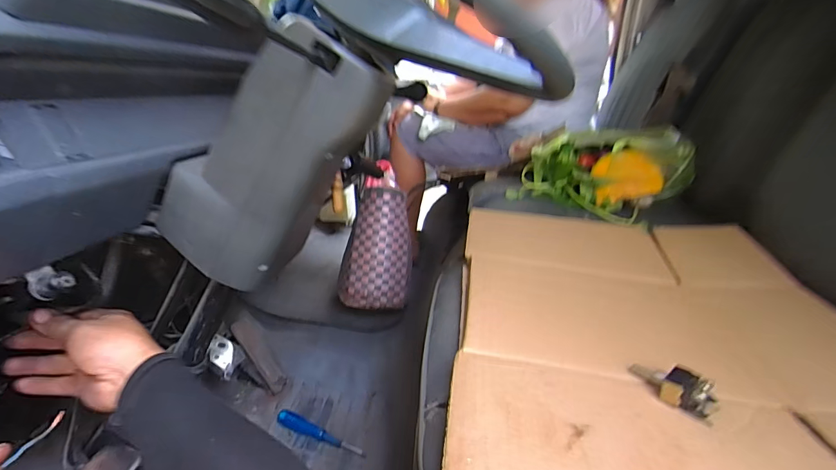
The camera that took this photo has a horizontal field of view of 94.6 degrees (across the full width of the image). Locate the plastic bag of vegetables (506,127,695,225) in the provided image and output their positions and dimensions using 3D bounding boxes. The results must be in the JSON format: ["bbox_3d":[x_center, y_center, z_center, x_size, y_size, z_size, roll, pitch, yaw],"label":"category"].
[{"bbox_3d":[0.339,-0.123,0.709,0.259,0.136,0.161,18,27,37],"label":"plastic bag of vegetables"}]

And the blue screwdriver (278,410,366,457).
[{"bbox_3d":[-0.181,0.372,0.720,0.192,0.028,0.021,9,23,21],"label":"blue screwdriver"}]

